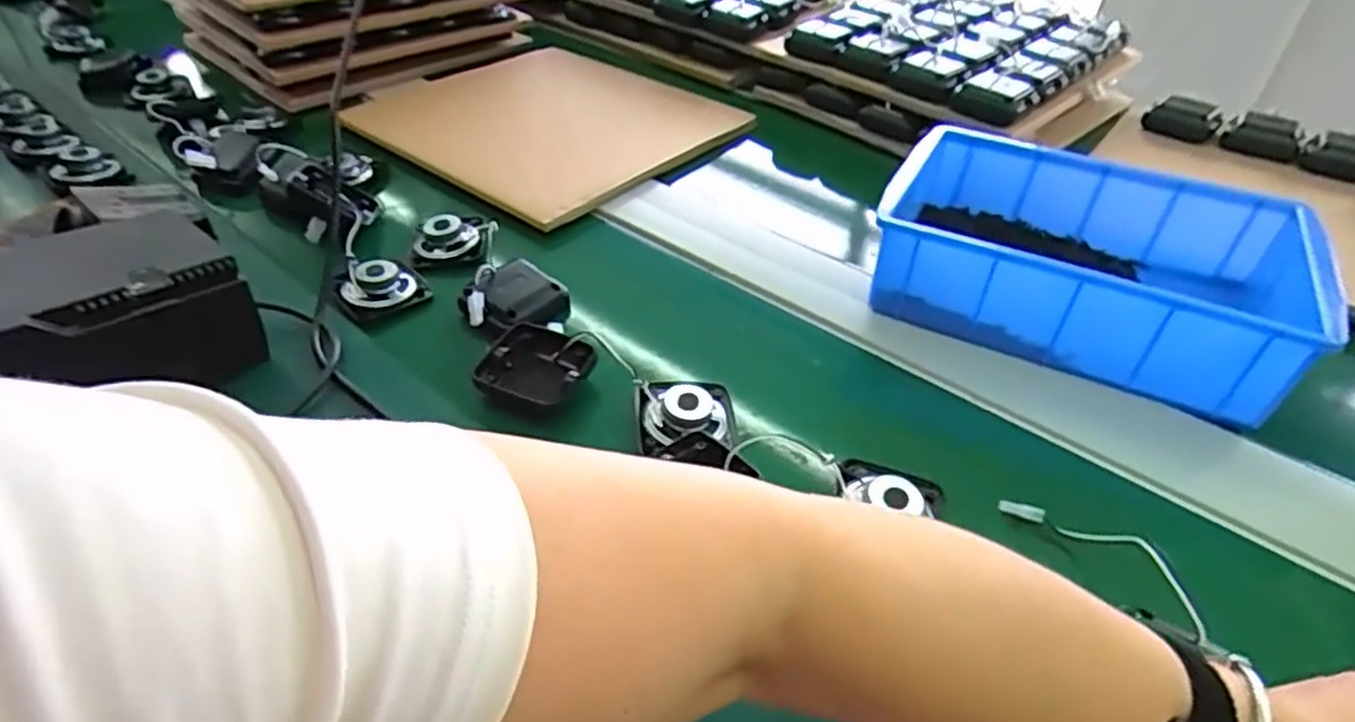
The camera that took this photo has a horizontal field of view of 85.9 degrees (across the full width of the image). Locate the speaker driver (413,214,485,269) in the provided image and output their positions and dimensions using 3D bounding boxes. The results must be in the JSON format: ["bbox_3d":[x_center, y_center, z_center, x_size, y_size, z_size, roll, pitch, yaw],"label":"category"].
[{"bbox_3d":[-0.208,-0.111,0.659,0.061,0.030,0.055,-8,43,-9],"label":"speaker driver"}]

